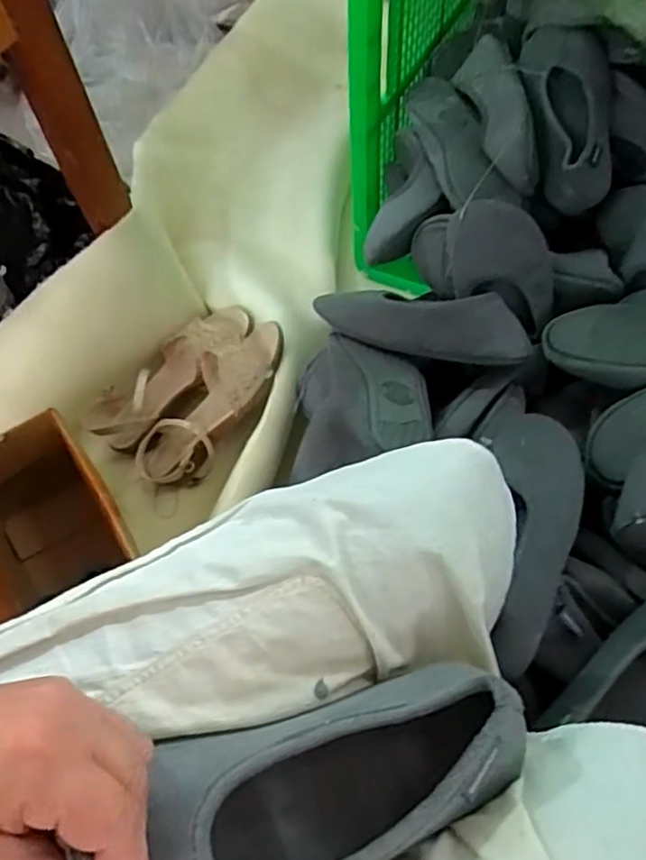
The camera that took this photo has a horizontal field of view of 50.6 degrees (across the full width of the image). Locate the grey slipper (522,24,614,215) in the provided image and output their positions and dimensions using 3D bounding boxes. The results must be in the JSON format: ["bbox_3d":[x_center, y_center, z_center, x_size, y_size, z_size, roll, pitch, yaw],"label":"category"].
[{"bbox_3d":[0.278,-0.358,0.777,0.106,0.065,0.226,4,61,6],"label":"grey slipper"}]

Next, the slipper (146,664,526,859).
[{"bbox_3d":[-0.011,0.165,0.311,0.208,0.067,0.084,-19,60,-22],"label":"slipper"}]

